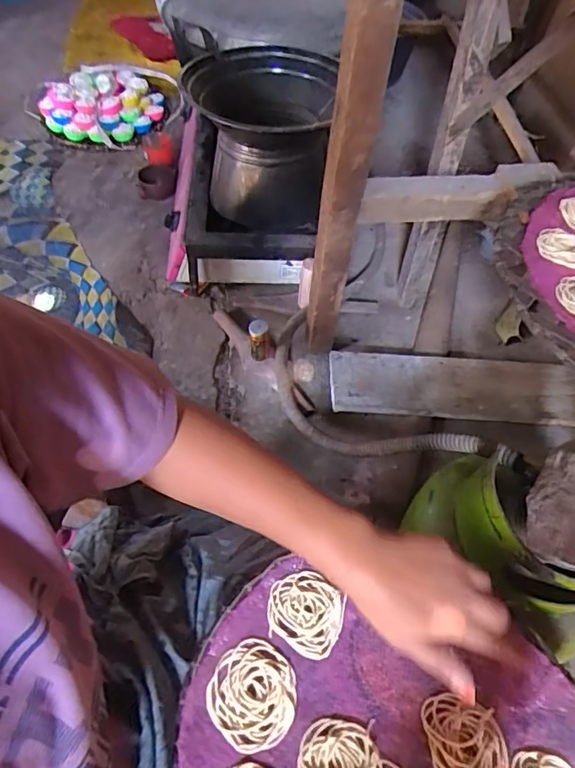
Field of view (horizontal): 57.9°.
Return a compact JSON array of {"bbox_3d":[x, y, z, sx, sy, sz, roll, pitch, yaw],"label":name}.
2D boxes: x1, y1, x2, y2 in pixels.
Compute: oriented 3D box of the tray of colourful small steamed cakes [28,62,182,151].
[{"bbox_3d":[-0.509,-0.788,1.468,0.412,0.088,0.327,-13,55,-13],"label":"tray of colourful small steamed cakes"}]

